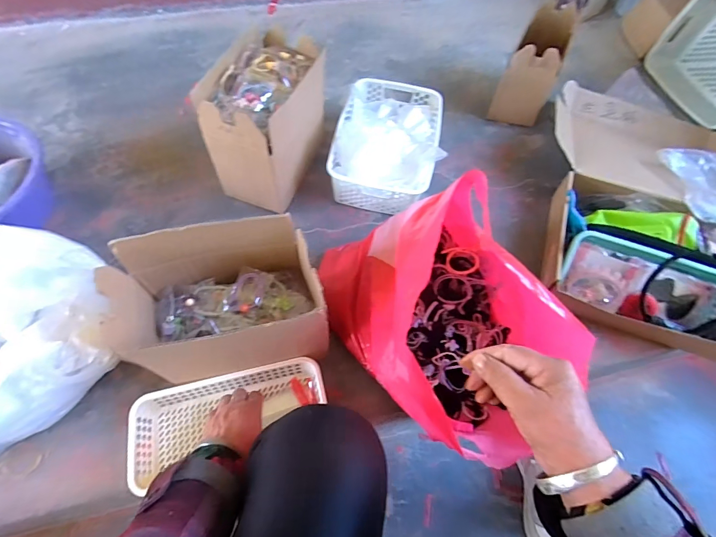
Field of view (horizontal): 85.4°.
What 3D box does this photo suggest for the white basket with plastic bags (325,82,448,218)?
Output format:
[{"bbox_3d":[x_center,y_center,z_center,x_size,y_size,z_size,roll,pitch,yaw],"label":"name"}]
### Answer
[{"bbox_3d":[0.063,-0.258,0.808,0.202,0.106,0.299,10,60,3],"label":"white basket with plastic bags"}]

